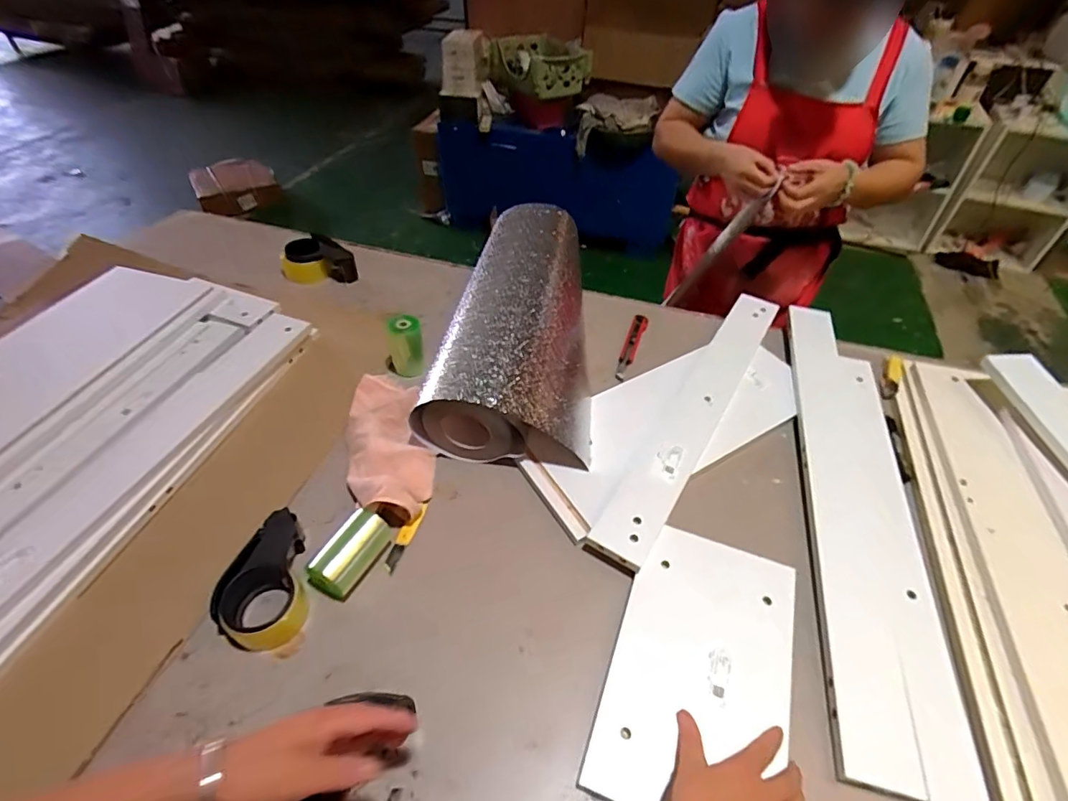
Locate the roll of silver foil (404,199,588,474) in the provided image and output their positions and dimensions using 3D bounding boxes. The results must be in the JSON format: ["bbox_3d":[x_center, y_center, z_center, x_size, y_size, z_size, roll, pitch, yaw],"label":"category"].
[{"bbox_3d":[-0.012,-0.155,0.953,0.254,0.134,0.584,5,47,5],"label":"roll of silver foil"}]

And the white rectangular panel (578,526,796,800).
[{"bbox_3d":[0.187,0.291,0.578,0.187,0.023,0.303,16,51,14],"label":"white rectangular panel"}]

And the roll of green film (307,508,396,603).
[{"bbox_3d":[-0.234,0.197,0.669,0.053,0.059,0.108,22,51,20],"label":"roll of green film"}]

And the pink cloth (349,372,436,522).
[{"bbox_3d":[-0.228,0.052,0.805,0.129,0.070,0.299,-14,48,-13],"label":"pink cloth"}]

